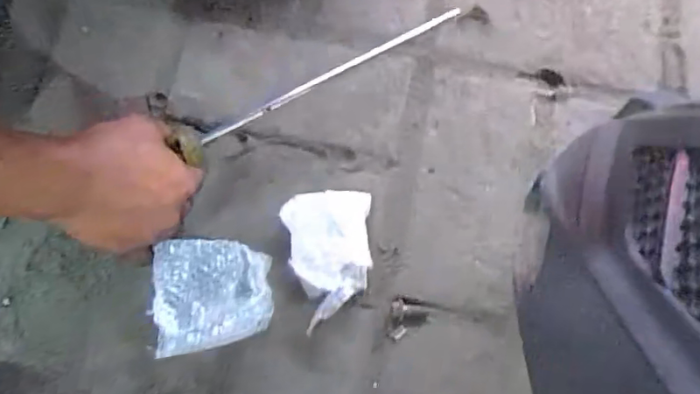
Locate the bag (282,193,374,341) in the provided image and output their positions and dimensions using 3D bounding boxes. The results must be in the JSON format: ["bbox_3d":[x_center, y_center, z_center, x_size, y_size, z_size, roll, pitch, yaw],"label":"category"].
[{"bbox_3d":[-0.014,0.044,0.437,0.064,0.019,0.096,-7,76,-4],"label":"bag"}]

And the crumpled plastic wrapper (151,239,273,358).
[{"bbox_3d":[-0.100,0.070,0.418,0.083,0.036,0.080,-6,76,-4],"label":"crumpled plastic wrapper"}]

